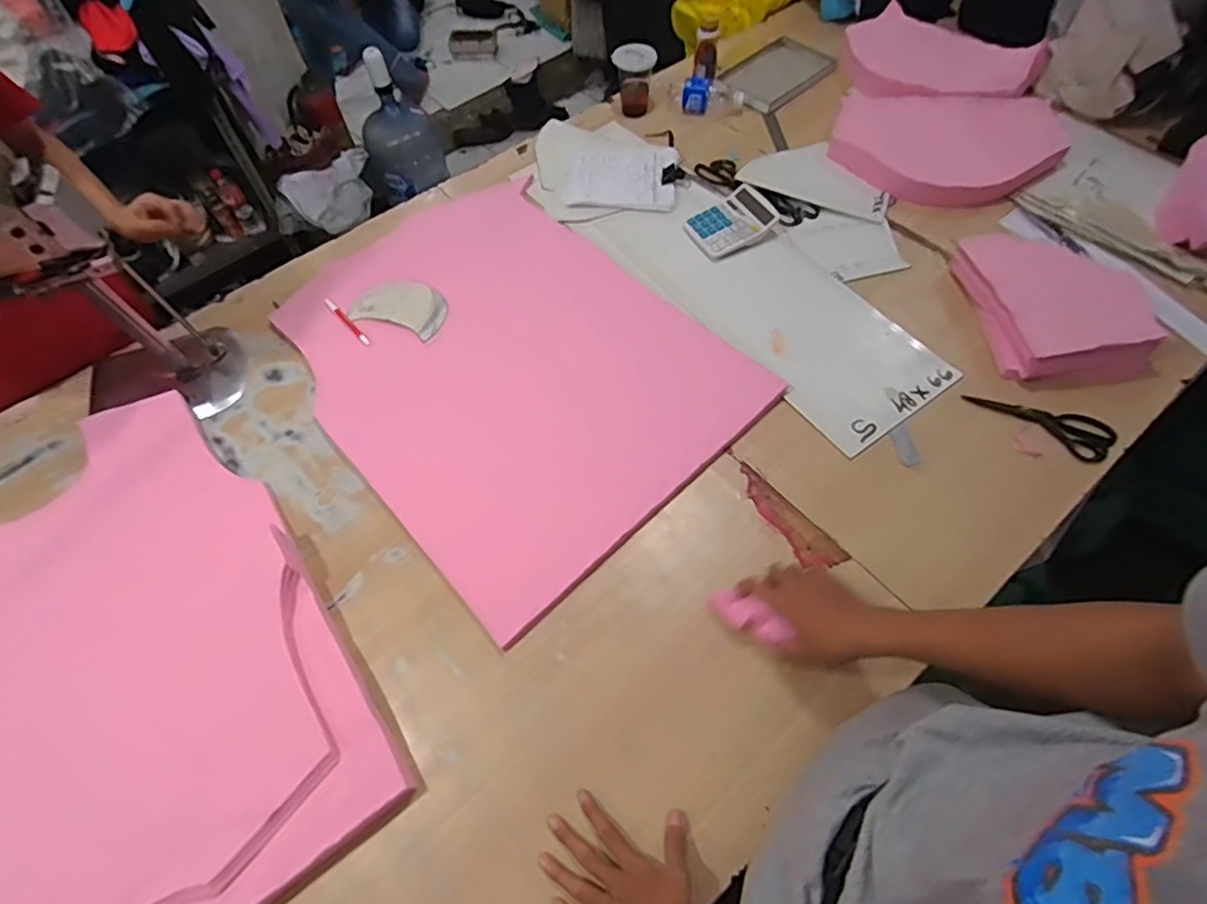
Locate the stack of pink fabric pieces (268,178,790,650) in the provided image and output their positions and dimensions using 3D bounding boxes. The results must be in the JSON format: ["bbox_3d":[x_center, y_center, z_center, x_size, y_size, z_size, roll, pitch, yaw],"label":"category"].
[{"bbox_3d":[-0.171,-0.159,0.967,0.554,0.035,0.740,-39,64,-19],"label":"stack of pink fabric pieces"}]

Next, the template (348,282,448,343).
[{"bbox_3d":[-0.355,-0.257,1.031,0.165,0.019,0.102,18,61,14],"label":"template"}]

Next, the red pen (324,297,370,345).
[{"bbox_3d":[-0.447,-0.229,1.025,0.014,0.010,0.139,-40,64,-19],"label":"red pen"}]

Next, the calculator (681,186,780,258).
[{"bbox_3d":[0.237,-0.436,1.100,0.154,0.029,0.125,-25,60,-11],"label":"calculator"}]

